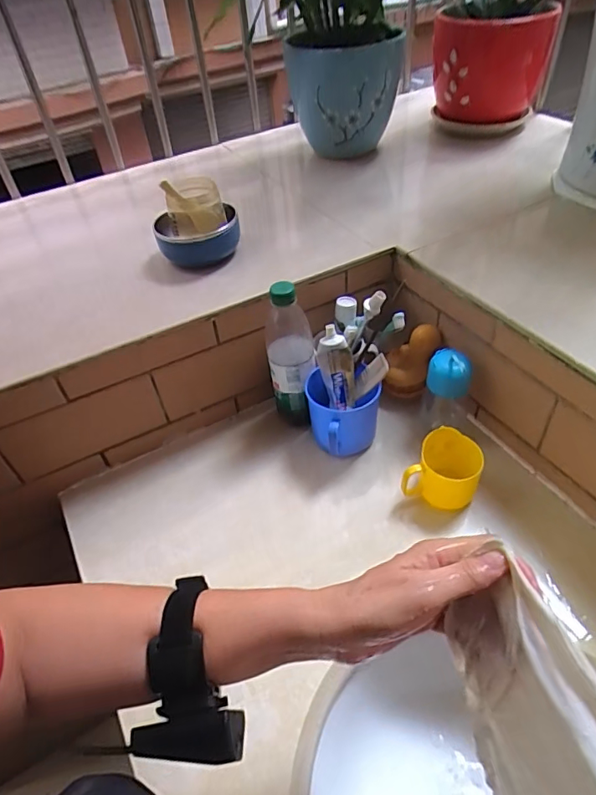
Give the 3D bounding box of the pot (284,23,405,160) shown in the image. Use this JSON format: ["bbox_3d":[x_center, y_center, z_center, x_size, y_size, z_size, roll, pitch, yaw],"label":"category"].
[{"bbox_3d":[0.085,-0.540,0.918,0.193,0.198,0.160,-10,44,-4],"label":"pot"}]

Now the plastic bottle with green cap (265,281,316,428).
[{"bbox_3d":[-0.011,-0.053,0.693,0.065,0.228,0.070,-7,44,-1],"label":"plastic bottle with green cap"}]

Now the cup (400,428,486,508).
[{"bbox_3d":[0.185,0.089,0.626,0.080,0.079,0.086,17,49,22],"label":"cup"}]

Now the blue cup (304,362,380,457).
[{"bbox_3d":[0.063,0.027,0.690,0.098,0.104,0.091,-3,44,3],"label":"blue cup"}]

